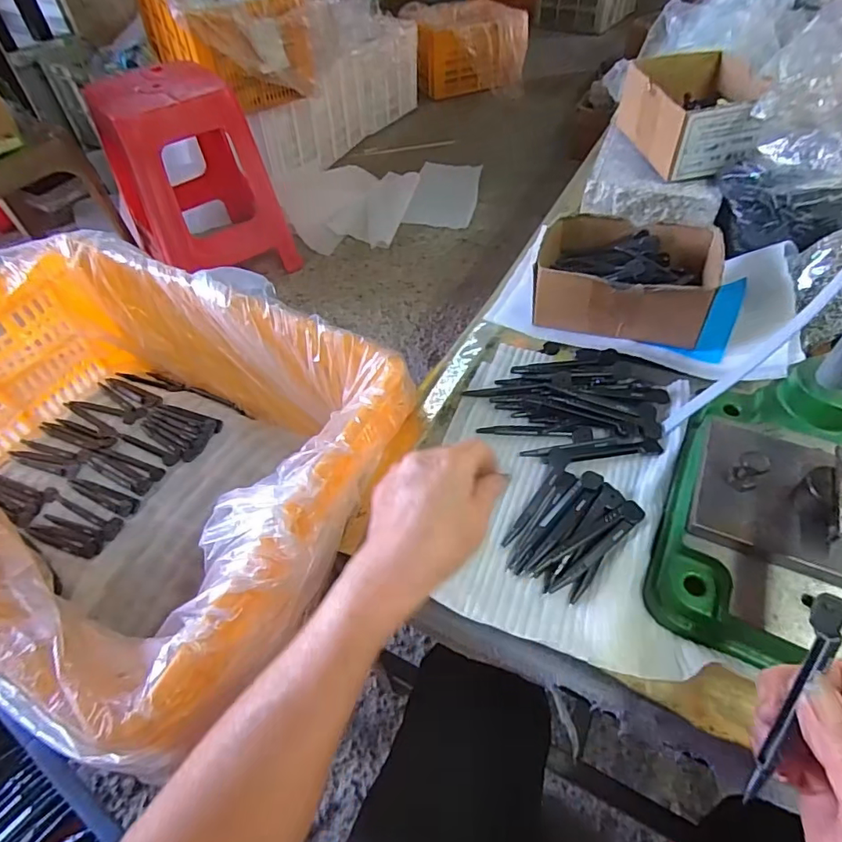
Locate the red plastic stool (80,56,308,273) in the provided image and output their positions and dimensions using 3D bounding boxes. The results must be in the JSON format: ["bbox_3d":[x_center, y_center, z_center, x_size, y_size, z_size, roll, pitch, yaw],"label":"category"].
[{"bbox_3d":[-0.596,-0.619,1.357,0.340,0.485,0.322,-31,56,-21],"label":"red plastic stool"}]

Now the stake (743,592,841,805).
[{"bbox_3d":[0.166,0.124,0.233,0.015,0.007,0.099,23,92,20],"label":"stake"}]

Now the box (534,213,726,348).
[{"bbox_3d":[0.208,-0.151,0.533,0.156,0.068,0.127,17,53,15],"label":"box"}]

